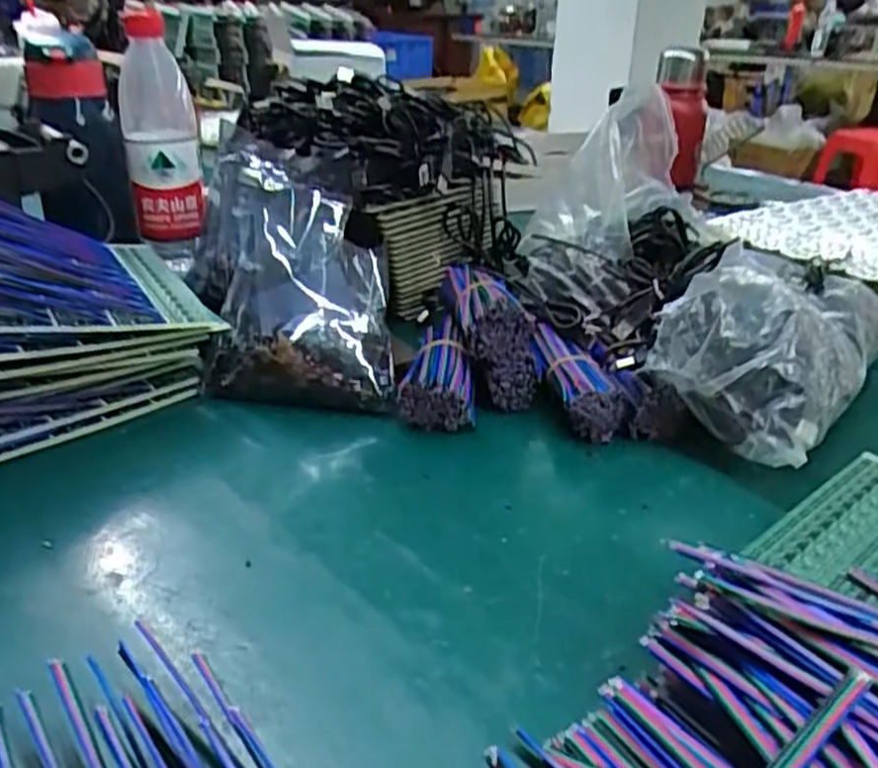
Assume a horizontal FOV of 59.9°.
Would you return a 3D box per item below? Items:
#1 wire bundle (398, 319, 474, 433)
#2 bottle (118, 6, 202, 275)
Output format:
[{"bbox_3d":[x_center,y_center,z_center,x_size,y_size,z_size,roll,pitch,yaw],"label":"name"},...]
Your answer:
[{"bbox_3d":[0.000,-0.011,0.508,0.047,0.032,0.087,1,40,1],"label":"wire bundle"},{"bbox_3d":[-0.247,-0.214,0.678,0.062,0.201,0.060,-8,29,-17],"label":"bottle"}]

